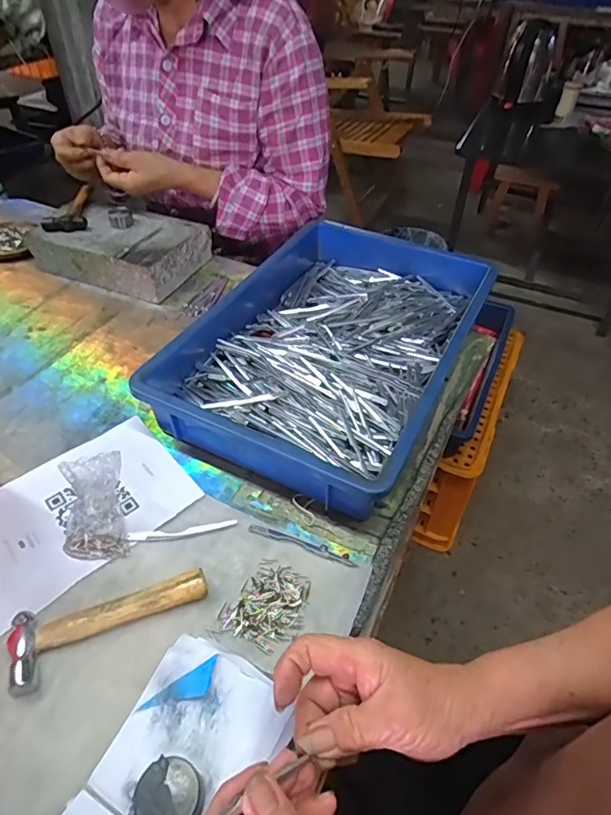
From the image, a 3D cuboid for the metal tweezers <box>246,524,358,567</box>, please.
[{"bbox_3d":[-0.003,0.130,0.486,0.107,0.005,0.011,16,48,14],"label":"metal tweezers"}]

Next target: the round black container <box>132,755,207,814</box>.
[{"bbox_3d":[-0.080,0.232,0.304,0.039,0.017,0.037,1,46,-1],"label":"round black container"}]

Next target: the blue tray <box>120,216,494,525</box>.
[{"bbox_3d":[0.018,-0.088,0.650,0.330,0.075,0.424,21,49,18],"label":"blue tray"}]

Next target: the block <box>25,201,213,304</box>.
[{"bbox_3d":[-0.288,-0.256,0.804,0.232,0.067,0.151,17,48,14],"label":"block"}]

